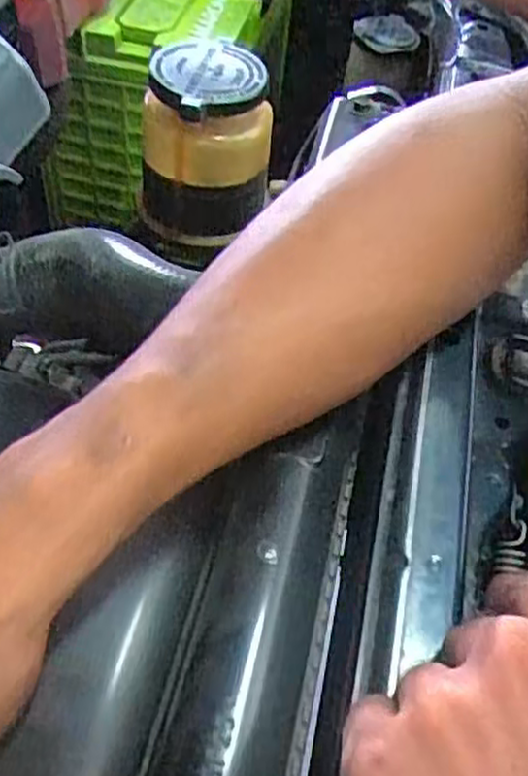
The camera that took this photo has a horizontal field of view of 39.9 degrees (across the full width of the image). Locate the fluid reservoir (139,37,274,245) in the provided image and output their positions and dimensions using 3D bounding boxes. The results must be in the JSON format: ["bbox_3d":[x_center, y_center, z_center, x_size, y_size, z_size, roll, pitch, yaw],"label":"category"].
[{"bbox_3d":[-0.032,-0.142,0.430,0.076,0.096,0.068,3,50,-3],"label":"fluid reservoir"}]

